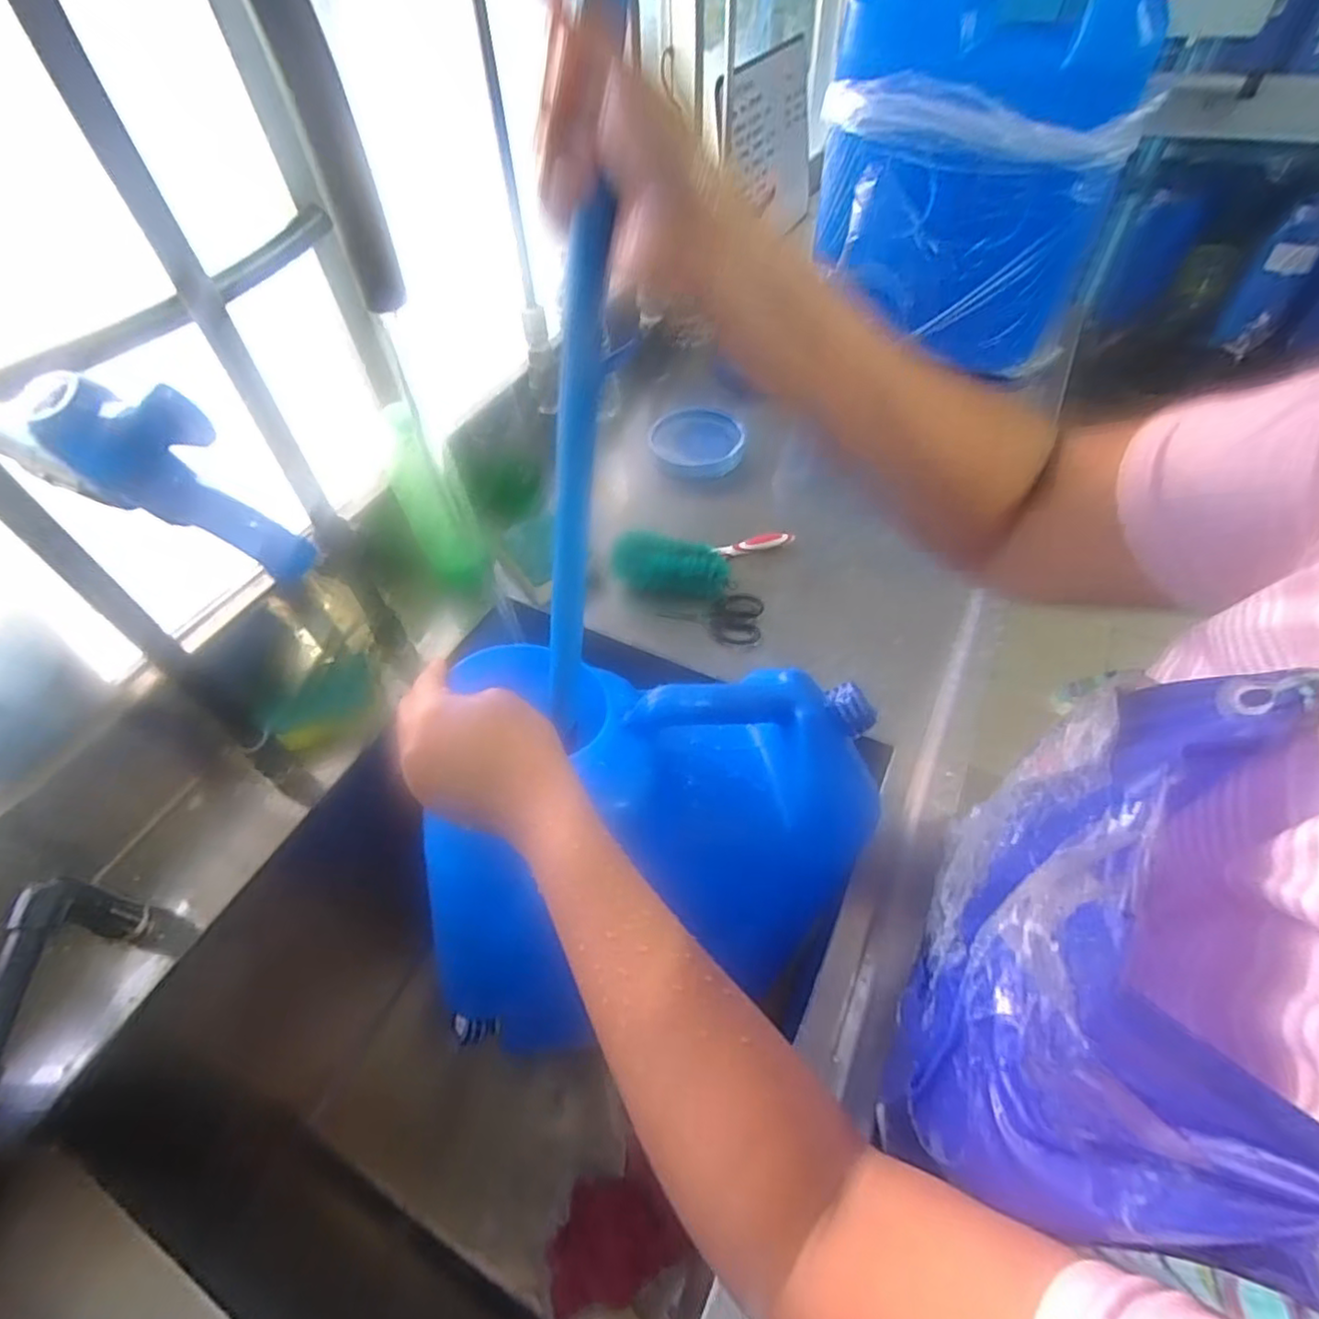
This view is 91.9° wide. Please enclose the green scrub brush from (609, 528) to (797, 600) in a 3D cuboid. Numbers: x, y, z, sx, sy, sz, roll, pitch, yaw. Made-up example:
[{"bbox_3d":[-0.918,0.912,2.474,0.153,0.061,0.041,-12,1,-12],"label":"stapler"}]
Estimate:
[{"bbox_3d":[0.053,-0.099,0.660,0.204,0.045,0.064,-9,50,-20],"label":"green scrub brush"}]

